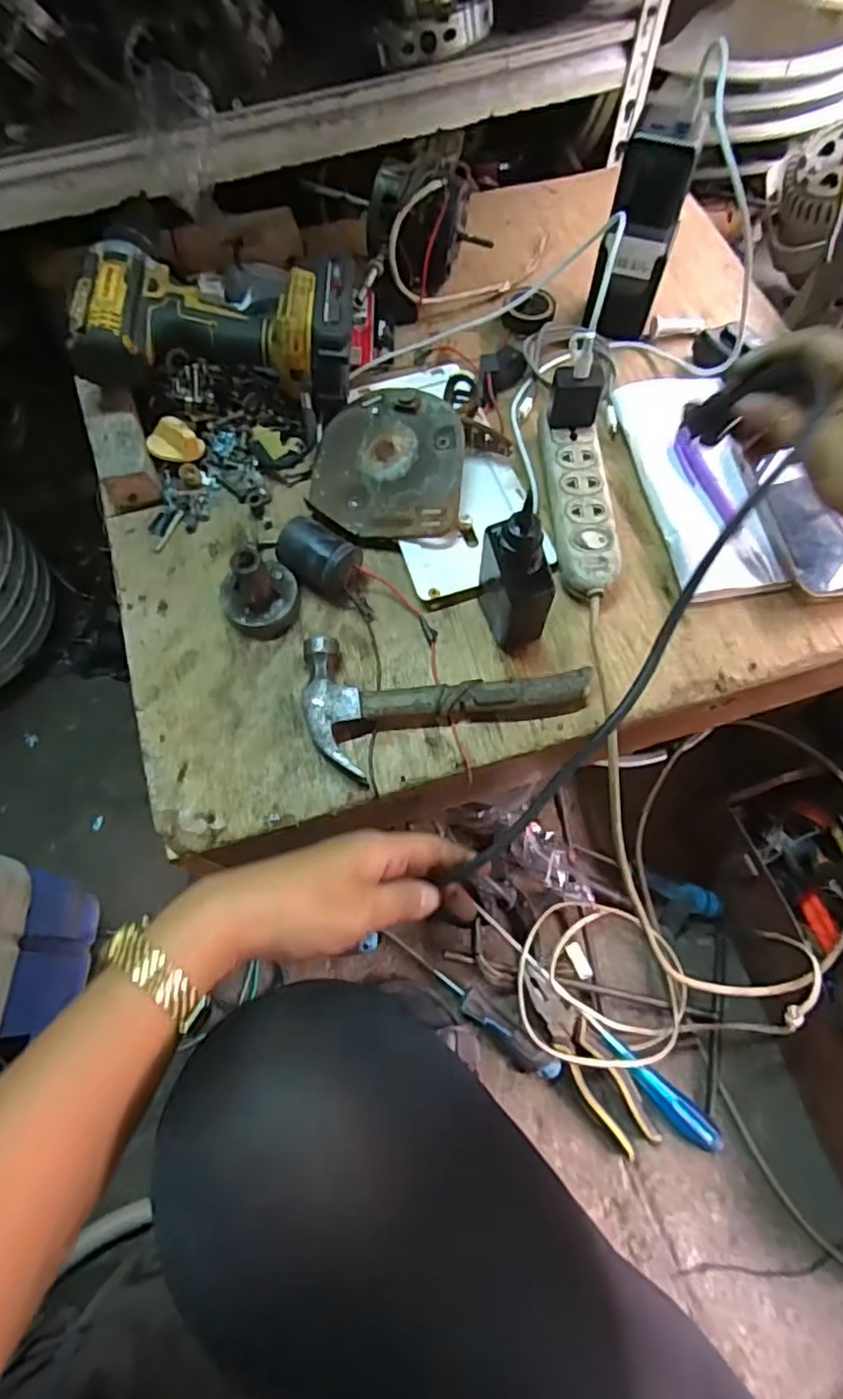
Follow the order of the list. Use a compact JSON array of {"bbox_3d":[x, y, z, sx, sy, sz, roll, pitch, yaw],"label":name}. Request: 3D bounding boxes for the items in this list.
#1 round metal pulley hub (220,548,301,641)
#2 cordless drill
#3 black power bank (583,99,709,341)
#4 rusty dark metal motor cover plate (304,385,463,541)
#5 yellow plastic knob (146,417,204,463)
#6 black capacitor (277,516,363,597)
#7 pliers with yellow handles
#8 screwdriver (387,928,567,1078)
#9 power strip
[{"bbox_3d":[-0.123,-0.084,0.479,0.059,0.058,0.057,-23,69,-9],"label":"round metal pulley hub"},{"bbox_3d":[-0.163,-0.308,0.530,0.214,0.070,0.129,1,67,1],"label":"cordless drill"},{"bbox_3d":[0.184,-0.388,0.545,0.058,0.160,0.046,22,69,9],"label":"black power bank"},{"bbox_3d":[-0.028,-0.192,0.524,0.124,0.008,0.129,2,77,16],"label":"rusty dark metal motor cover plate"},{"bbox_3d":[-0.208,-0.217,0.542,0.043,0.023,0.032,19,69,8],"label":"yellow plastic knob"},{"bbox_3d":[-0.080,-0.109,0.497,0.058,0.032,0.040,25,70,10],"label":"black capacitor"},{"bbox_3d":[0.167,0.360,0.651,0.051,0.014,0.190,-30,80,0],"label":"pliers with yellow handles"},{"bbox_3d":[0.056,0.313,0.673,0.208,0.035,0.032,41,73,16],"label":"screwdriver"},{"bbox_3d":[0.126,-0.156,0.518,0.047,0.030,0.166,-3,67,-1],"label":"power strip"}]

